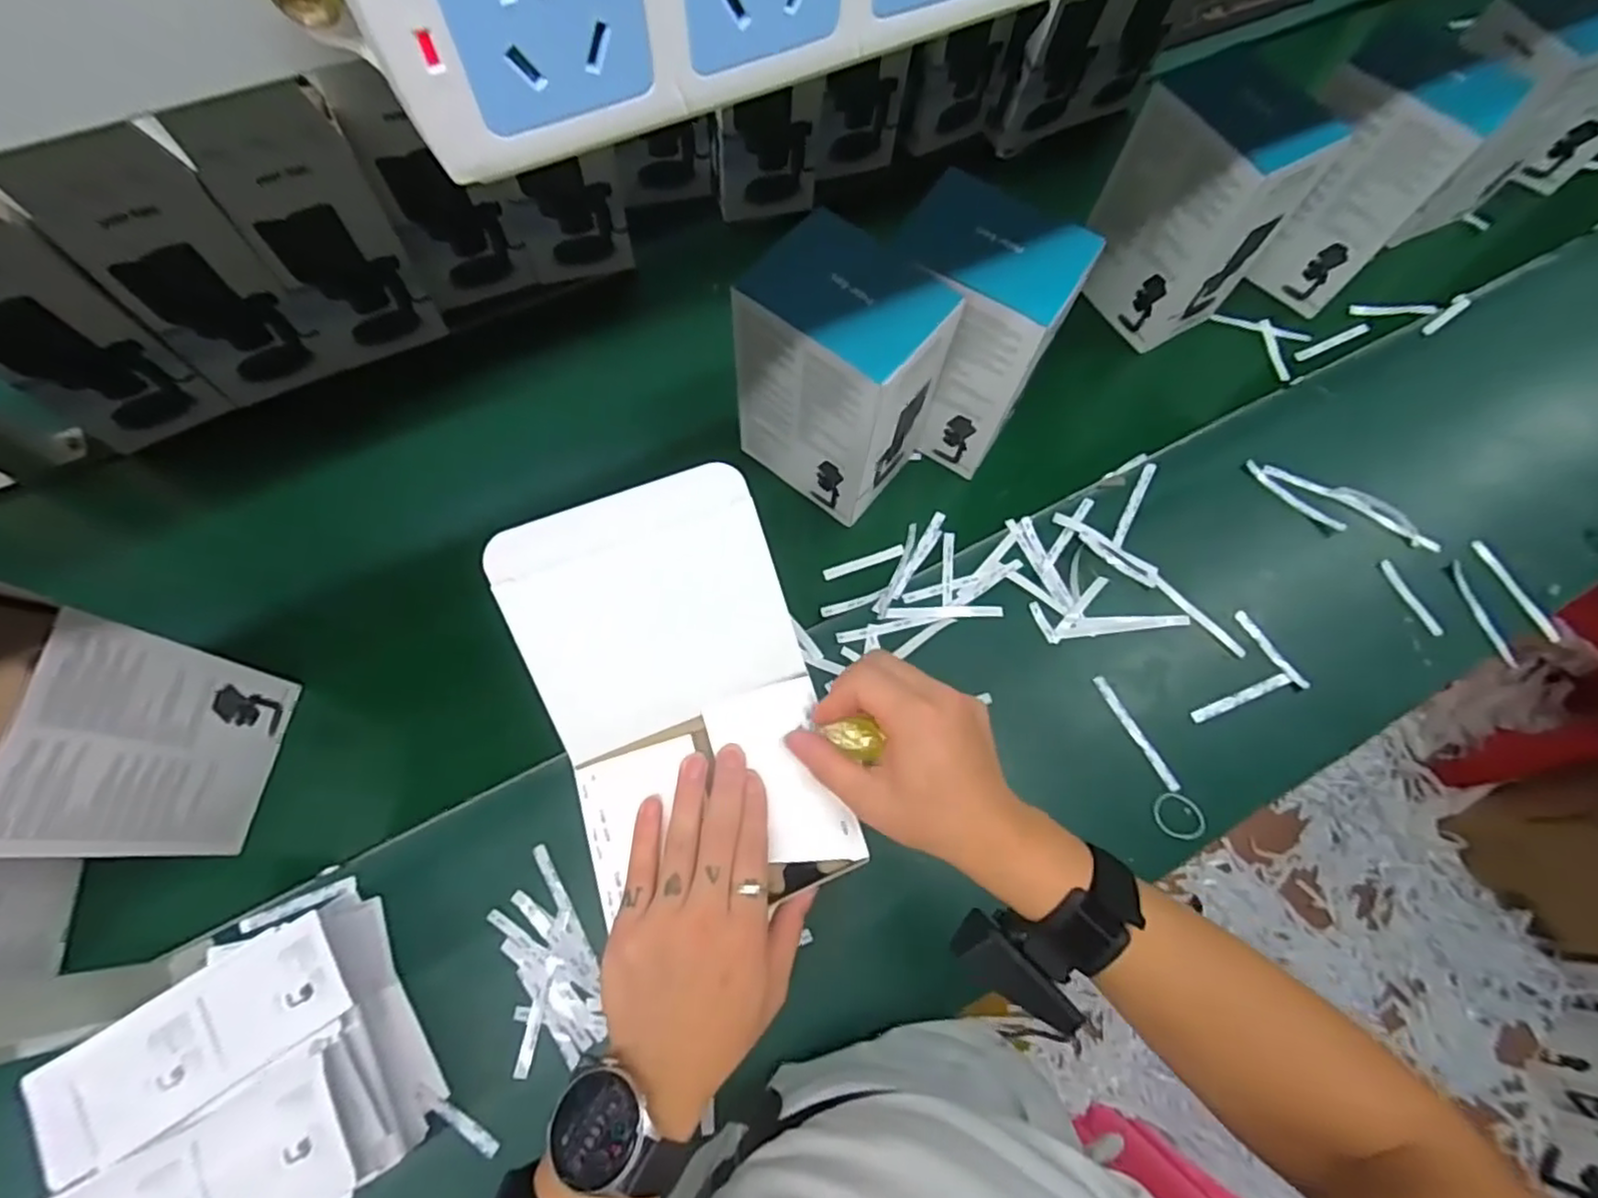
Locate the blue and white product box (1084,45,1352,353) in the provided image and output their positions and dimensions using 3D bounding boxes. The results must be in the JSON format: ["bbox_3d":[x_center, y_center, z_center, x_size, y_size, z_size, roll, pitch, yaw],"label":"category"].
[{"bbox_3d":[0.421,-0.417,0.749,0.127,0.226,0.147,-28,73,-12],"label":"blue and white product box"}]

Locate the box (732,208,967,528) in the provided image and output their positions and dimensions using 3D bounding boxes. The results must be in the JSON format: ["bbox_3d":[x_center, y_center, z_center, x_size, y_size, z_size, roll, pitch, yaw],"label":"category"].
[{"bbox_3d":[0.034,-0.205,0.641,0.164,0.241,0.124,35,72,10],"label":"box"}]

